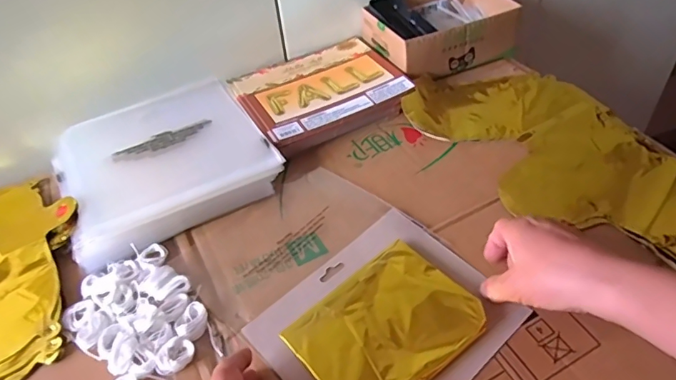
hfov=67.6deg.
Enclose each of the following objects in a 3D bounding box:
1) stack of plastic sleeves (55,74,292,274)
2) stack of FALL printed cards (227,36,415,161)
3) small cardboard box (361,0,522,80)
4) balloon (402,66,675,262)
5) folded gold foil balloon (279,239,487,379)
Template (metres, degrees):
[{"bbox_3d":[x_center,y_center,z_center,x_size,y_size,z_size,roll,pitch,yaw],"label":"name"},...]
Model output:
[{"bbox_3d":[-0.201,-0.036,0.582,0.220,0.028,0.222,-26,49,-18],"label":"stack of plastic sleeves"},{"bbox_3d":[-0.023,-0.130,0.658,0.199,0.025,0.176,-26,49,-18],"label":"stack of FALL printed cards"},{"bbox_3d":[0.142,-0.227,0.707,0.187,0.064,0.134,-22,48,-15],"label":"small cardboard box"},{"bbox_3d":[0.261,-0.030,0.532,0.202,0.017,0.420,-24,48,-16],"label":"balloon"},{"bbox_3d":[0.039,0.114,0.421,0.141,0.017,0.107,-31,50,-22],"label":"folded gold foil balloon"}]

